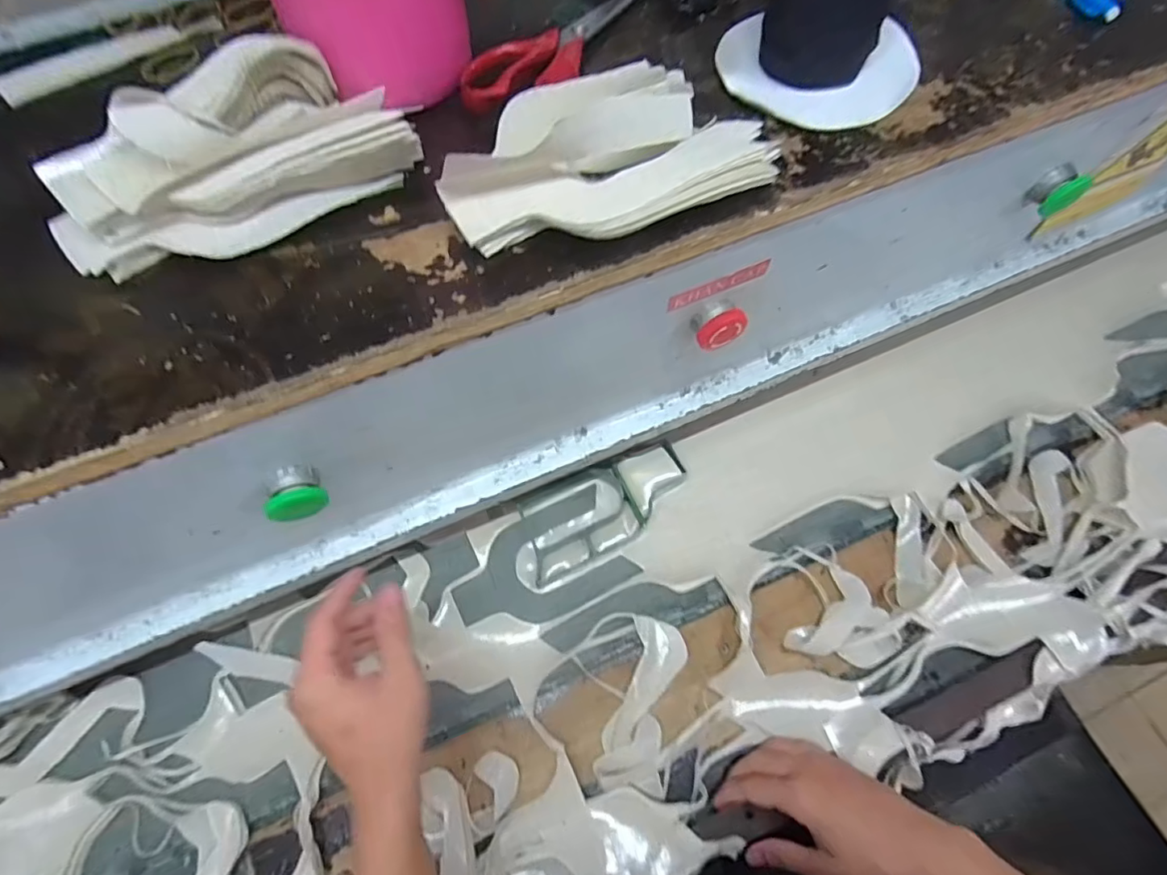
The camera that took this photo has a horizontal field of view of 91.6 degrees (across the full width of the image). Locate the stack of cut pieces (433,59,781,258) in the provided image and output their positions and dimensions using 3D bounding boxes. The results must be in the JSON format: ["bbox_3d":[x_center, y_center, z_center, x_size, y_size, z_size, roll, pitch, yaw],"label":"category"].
[{"bbox_3d":[0.013,-0.170,0.339,0.188,0.049,0.119,-31,69,-11],"label":"stack of cut pieces"}]

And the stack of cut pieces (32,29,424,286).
[{"bbox_3d":[-0.210,-0.173,0.338,0.206,0.059,0.106,-19,66,-7],"label":"stack of cut pieces"}]

